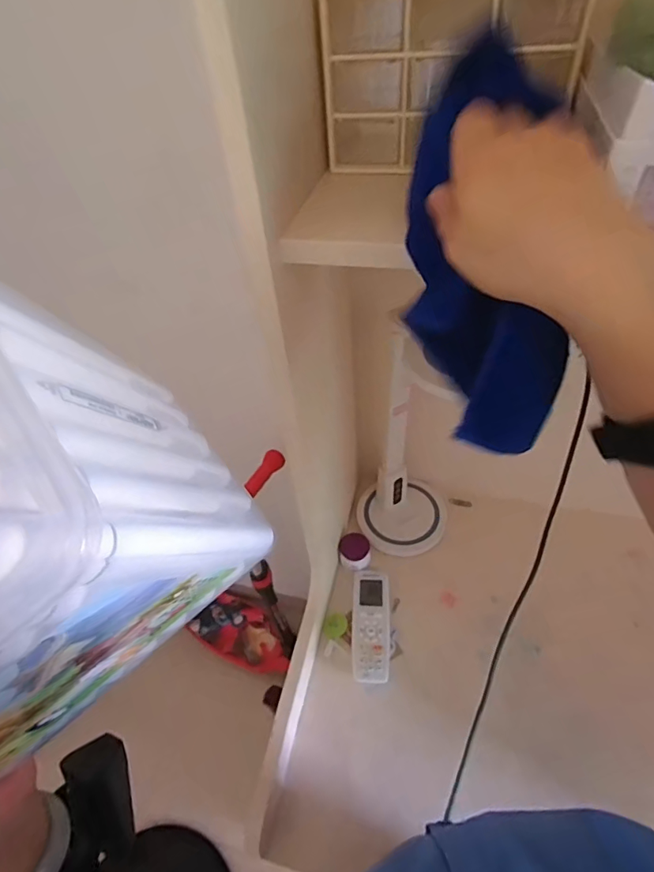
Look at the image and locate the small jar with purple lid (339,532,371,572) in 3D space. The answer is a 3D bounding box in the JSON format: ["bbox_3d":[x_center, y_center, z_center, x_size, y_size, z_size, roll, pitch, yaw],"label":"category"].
[{"bbox_3d":[0.044,0.181,0.746,0.047,0.035,0.047,-3,48,3],"label":"small jar with purple lid"}]

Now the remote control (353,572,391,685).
[{"bbox_3d":[0.063,0.265,0.680,0.051,0.015,0.161,-1,48,5],"label":"remote control"}]

